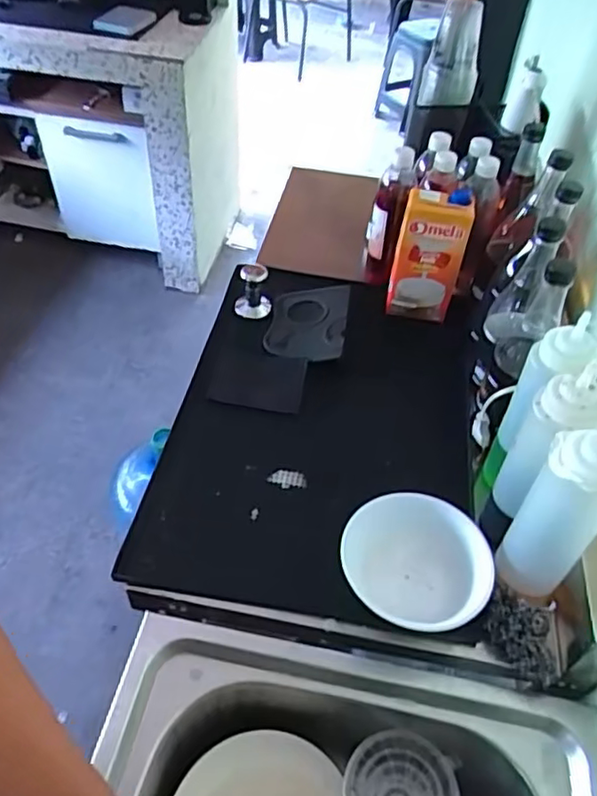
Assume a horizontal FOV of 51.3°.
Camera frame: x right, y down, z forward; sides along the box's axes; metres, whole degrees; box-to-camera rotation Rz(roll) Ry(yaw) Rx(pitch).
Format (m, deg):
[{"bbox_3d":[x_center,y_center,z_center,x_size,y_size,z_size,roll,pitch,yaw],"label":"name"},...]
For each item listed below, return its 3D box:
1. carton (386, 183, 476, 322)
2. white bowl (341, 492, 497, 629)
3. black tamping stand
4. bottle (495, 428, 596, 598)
[{"bbox_3d":[0.200,-0.217,0.955,0.100,0.183,0.068,17,48,11],"label":"carton"},{"bbox_3d":[0.130,0.185,0.671,0.149,0.061,0.147,2,47,-2],"label":"white bowl"},{"bbox_3d":[0.014,-0.122,0.970,0.116,0.016,0.164,8,47,3],"label":"black tamping stand"},{"bbox_3d":[0.258,0.112,0.612,0.073,0.222,0.064,33,53,24],"label":"bottle"}]

